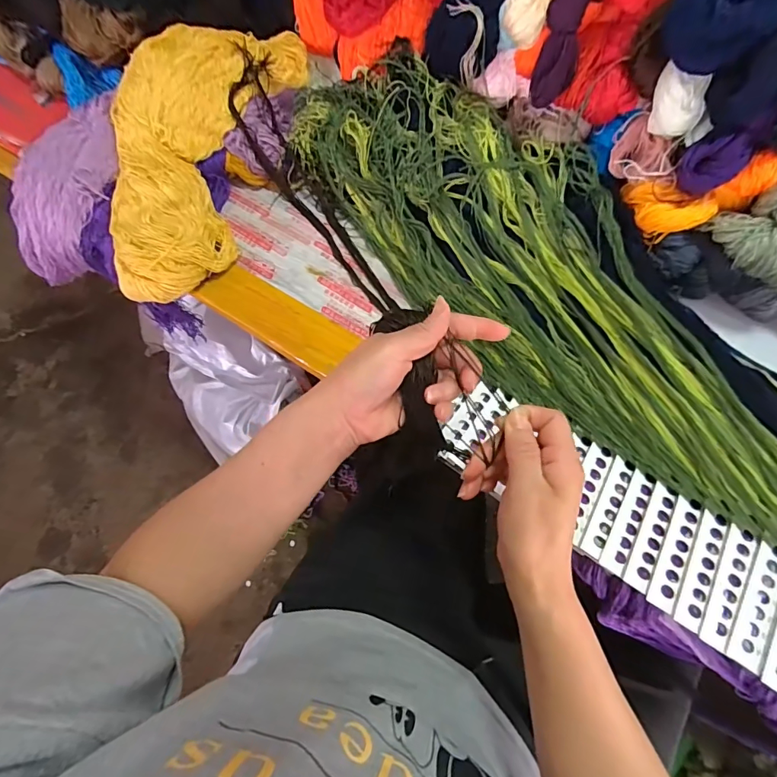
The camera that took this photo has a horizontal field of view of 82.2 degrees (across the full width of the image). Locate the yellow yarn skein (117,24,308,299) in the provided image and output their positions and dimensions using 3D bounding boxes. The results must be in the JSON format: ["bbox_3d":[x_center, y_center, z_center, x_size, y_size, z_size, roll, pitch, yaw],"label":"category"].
[{"bbox_3d":[-0.245,-0.305,0.559,0.178,0.104,0.403,16,70,7],"label":"yellow yarn skein"}]

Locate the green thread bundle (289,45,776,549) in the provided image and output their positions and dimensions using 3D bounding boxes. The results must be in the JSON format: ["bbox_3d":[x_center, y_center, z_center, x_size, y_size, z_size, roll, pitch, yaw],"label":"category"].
[{"bbox_3d":[0.162,-0.120,0.480,0.229,0.082,0.734,-36,72,-12],"label":"green thread bundle"}]

